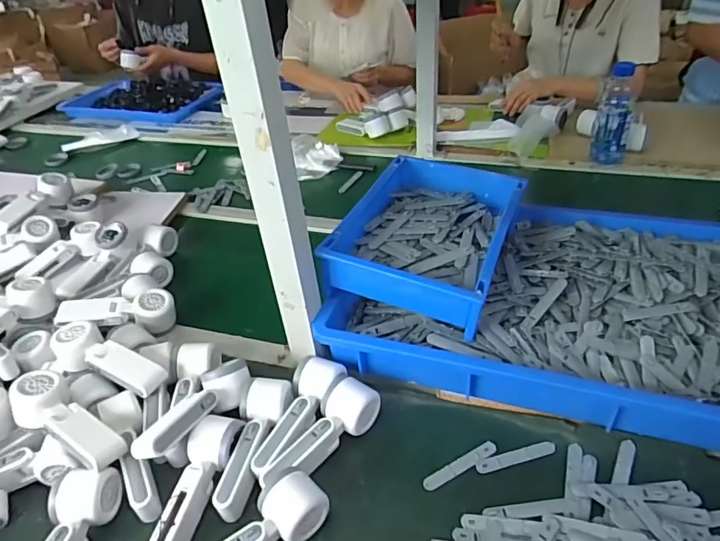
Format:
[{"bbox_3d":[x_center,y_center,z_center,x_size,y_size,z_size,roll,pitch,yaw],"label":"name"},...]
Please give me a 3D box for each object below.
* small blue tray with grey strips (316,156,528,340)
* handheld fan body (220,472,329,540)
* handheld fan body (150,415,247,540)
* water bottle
[{"bbox_3d":[0.105,-0.056,0.742,0.211,0.080,0.307,11,40,21],"label":"small blue tray with grey strips"},{"bbox_3d":[-0.113,0.272,0.525,0.172,0.056,0.057,-23,42,-19],"label":"handheld fan body"},{"bbox_3d":[-0.185,0.241,0.569,0.056,0.052,0.167,9,42,19],"label":"handheld fan body"},{"bbox_3d":[0.553,-0.337,1.114,0.073,0.207,0.071,13,40,23],"label":"water bottle"}]

